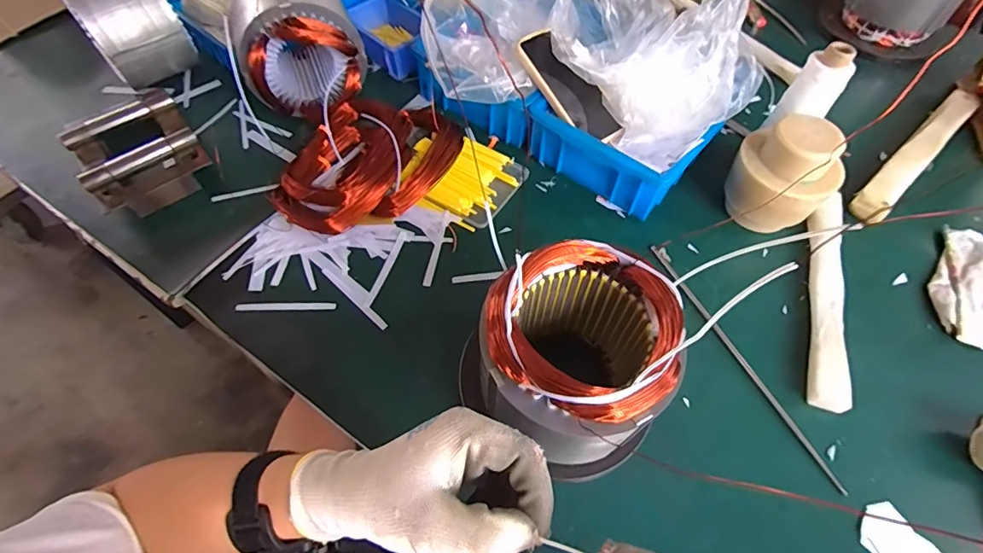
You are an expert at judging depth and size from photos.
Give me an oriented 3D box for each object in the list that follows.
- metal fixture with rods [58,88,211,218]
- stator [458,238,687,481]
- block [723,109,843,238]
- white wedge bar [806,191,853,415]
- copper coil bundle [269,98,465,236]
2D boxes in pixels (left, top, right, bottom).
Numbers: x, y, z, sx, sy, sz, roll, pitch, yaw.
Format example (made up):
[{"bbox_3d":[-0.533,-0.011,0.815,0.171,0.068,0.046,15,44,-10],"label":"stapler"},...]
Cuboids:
[{"bbox_3d":[-0.451,-0.158,0.607,0.133,0.046,0.162,-35,65,-21],"label":"metal fixture with rods"},{"bbox_3d":[0.068,0.077,0.410,0.145,0.180,0.149,33,63,18],"label":"stator"},{"bbox_3d":[0.339,-0.121,0.568,0.094,0.128,0.105,-4,58,-3],"label":"block"},{"bbox_3d":[0.383,0.016,0.544,0.040,0.025,0.281,18,59,10],"label":"white wedge bar"},{"bbox_3d":[-0.155,-0.151,0.612,0.168,0.051,0.239,29,62,16],"label":"copper coil bundle"}]

